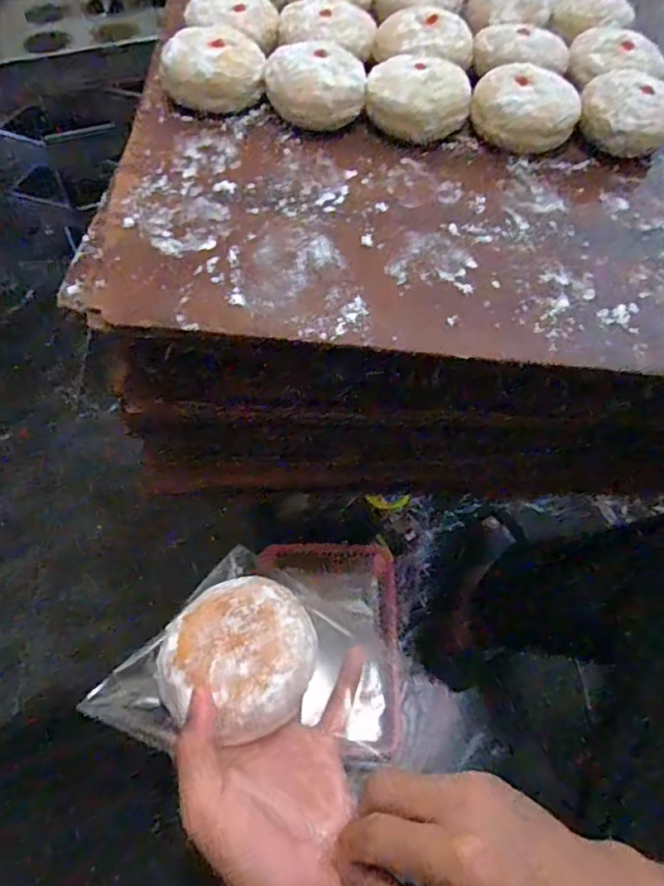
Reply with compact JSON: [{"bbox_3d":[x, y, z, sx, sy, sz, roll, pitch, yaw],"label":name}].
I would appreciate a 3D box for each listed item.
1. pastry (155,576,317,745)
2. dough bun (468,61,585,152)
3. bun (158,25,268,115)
[{"bbox_3d":[-0.052,0.120,0.329,0.084,0.028,0.084,-3,43,3],"label":"pastry"},{"bbox_3d":[0.166,-0.286,0.503,0.092,0.048,0.081,18,60,9],"label":"dough bun"},{"bbox_3d":[-0.102,-0.323,0.498,0.088,0.039,0.081,-8,59,-6],"label":"bun"}]

